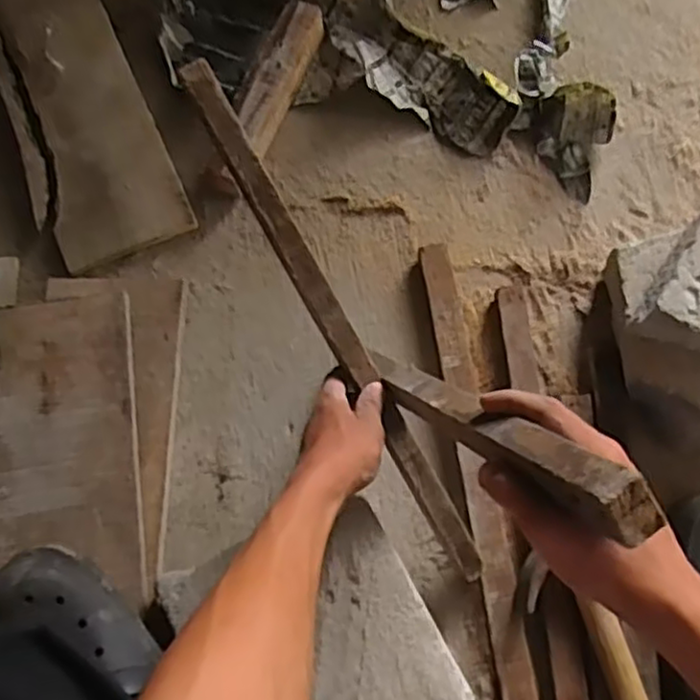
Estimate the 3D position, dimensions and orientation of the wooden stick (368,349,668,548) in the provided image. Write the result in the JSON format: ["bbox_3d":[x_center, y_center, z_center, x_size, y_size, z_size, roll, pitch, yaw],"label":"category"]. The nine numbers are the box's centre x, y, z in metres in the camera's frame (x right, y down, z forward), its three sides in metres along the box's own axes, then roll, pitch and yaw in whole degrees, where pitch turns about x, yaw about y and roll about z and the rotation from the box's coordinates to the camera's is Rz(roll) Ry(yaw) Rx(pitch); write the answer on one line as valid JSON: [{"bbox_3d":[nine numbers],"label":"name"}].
[{"bbox_3d":[0.078,0.049,0.474,0.032,0.328,0.028,-34,108,-9],"label":"wooden stick"}]

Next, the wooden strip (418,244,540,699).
[{"bbox_3d":[0.127,0.128,0.695,0.035,0.030,0.491,-8,74,-2],"label":"wooden strip"}]

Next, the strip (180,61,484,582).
[{"bbox_3d":[-0.006,-0.008,0.596,0.028,0.013,0.486,-31,101,-8],"label":"strip"}]

